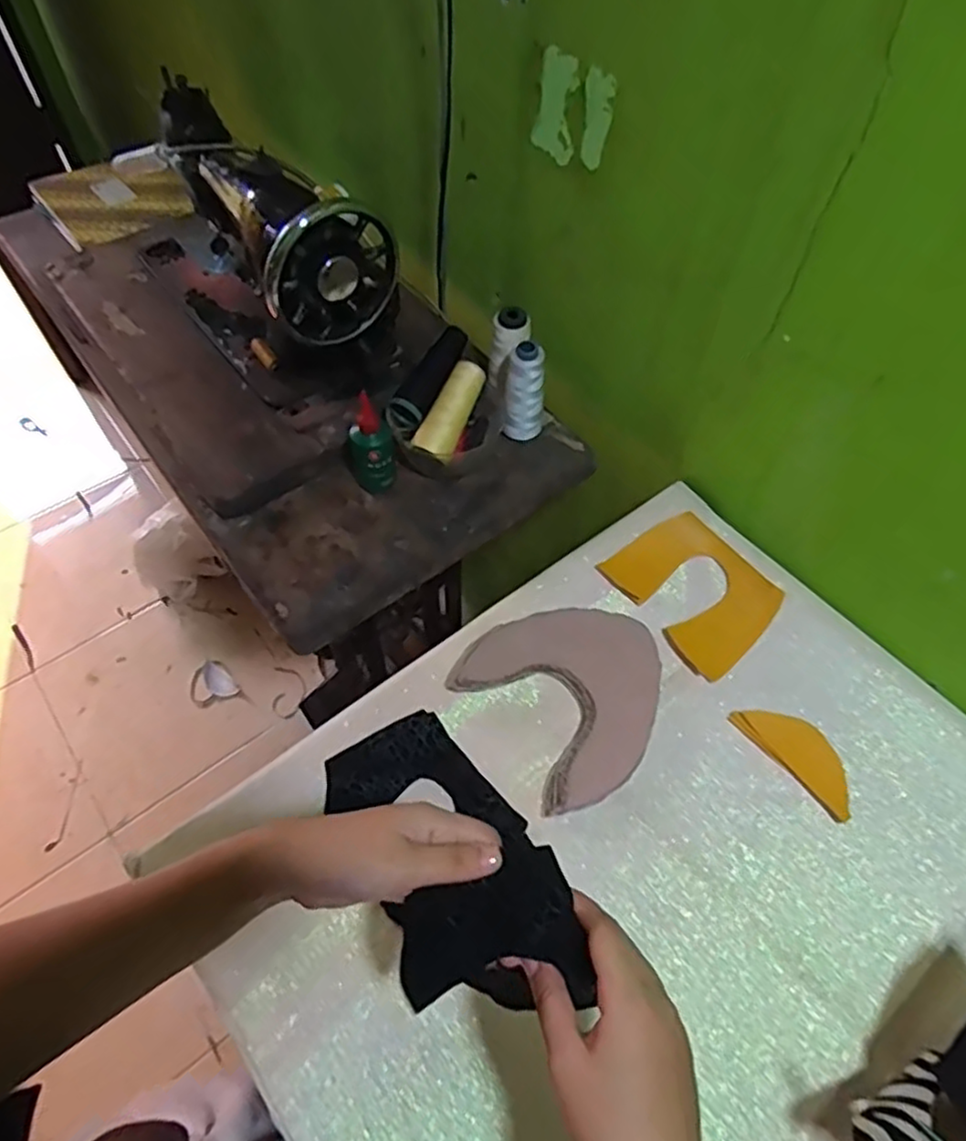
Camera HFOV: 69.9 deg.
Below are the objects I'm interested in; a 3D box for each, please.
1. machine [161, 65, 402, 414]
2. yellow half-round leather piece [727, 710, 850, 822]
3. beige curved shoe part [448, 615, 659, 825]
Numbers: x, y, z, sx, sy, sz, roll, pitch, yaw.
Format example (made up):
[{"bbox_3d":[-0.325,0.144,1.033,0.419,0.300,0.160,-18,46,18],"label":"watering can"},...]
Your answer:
[{"bbox_3d":[-0.250,-0.359,0.767,0.163,0.210,0.324,-31,63,-20],"label":"machine"},{"bbox_3d":[0.268,0.152,0.583,0.050,0.004,0.110,-35,65,-21],"label":"yellow half-round leather piece"},{"bbox_3d":[0.083,0.103,0.601,0.167,0.019,0.162,-29,63,-19],"label":"beige curved shoe part"}]

